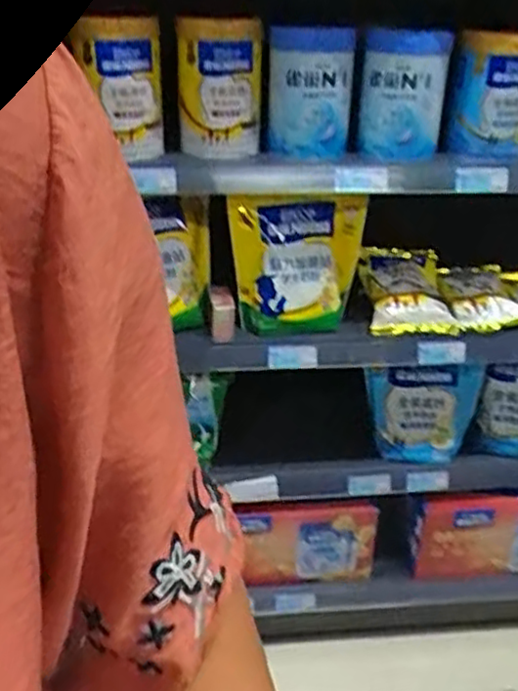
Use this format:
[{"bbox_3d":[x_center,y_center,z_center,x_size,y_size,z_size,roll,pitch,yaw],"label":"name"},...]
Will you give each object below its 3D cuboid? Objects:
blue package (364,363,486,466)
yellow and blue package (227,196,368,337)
[{"bbox_3d":[0.320,0.131,1.349,0.208,0.227,0.061,4,30,4],"label":"blue package"},{"bbox_3d":[0.065,-0.143,1.201,0.228,0.215,0.099,0,30,-2],"label":"yellow and blue package"}]

